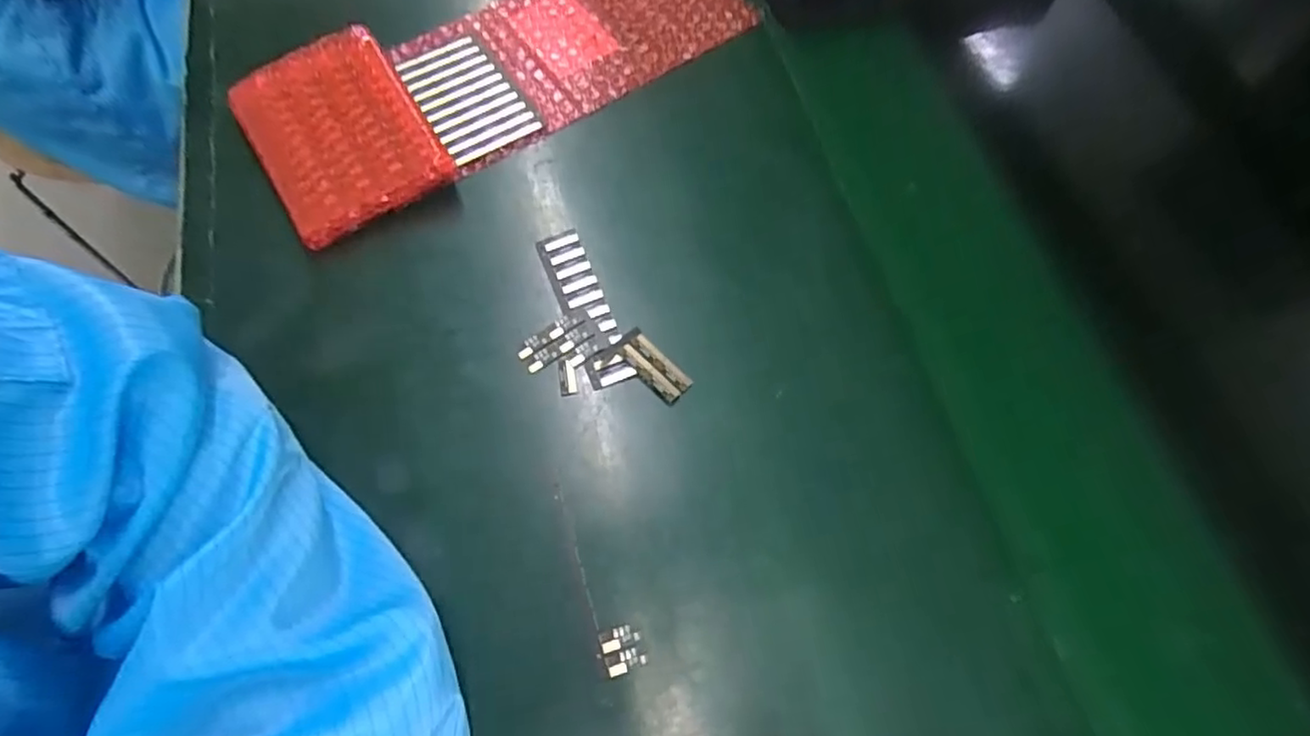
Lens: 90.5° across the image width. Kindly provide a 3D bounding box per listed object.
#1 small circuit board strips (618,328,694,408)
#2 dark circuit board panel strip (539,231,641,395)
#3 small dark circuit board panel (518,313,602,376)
[{"bbox_3d":[-0.001,-0.001,0.346,0.018,0.004,0.044,-41,73,-18],"label":"small circuit board strips"},{"bbox_3d":[-0.039,-0.034,0.359,0.025,0.004,0.097,-20,68,-11],"label":"dark circuit board panel strip"},{"bbox_3d":[-0.050,-0.012,0.347,0.041,0.004,0.027,-38,72,-17],"label":"small dark circuit board panel"}]

